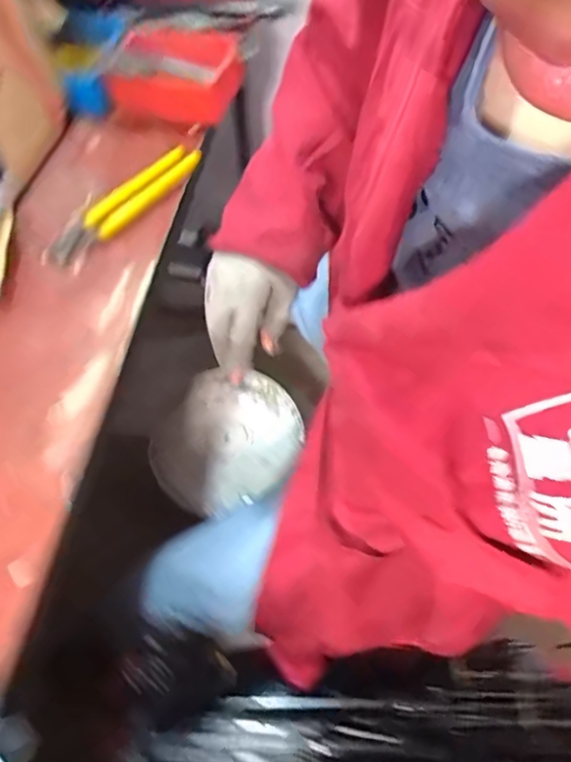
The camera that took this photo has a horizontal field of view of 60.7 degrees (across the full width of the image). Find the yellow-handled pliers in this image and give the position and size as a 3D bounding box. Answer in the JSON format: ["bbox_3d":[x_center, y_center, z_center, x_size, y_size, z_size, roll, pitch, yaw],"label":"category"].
[{"bbox_3d":[-0.167,-0.189,0.519,0.042,0.023,0.194,32,66,17],"label":"yellow-handled pliers"}]

